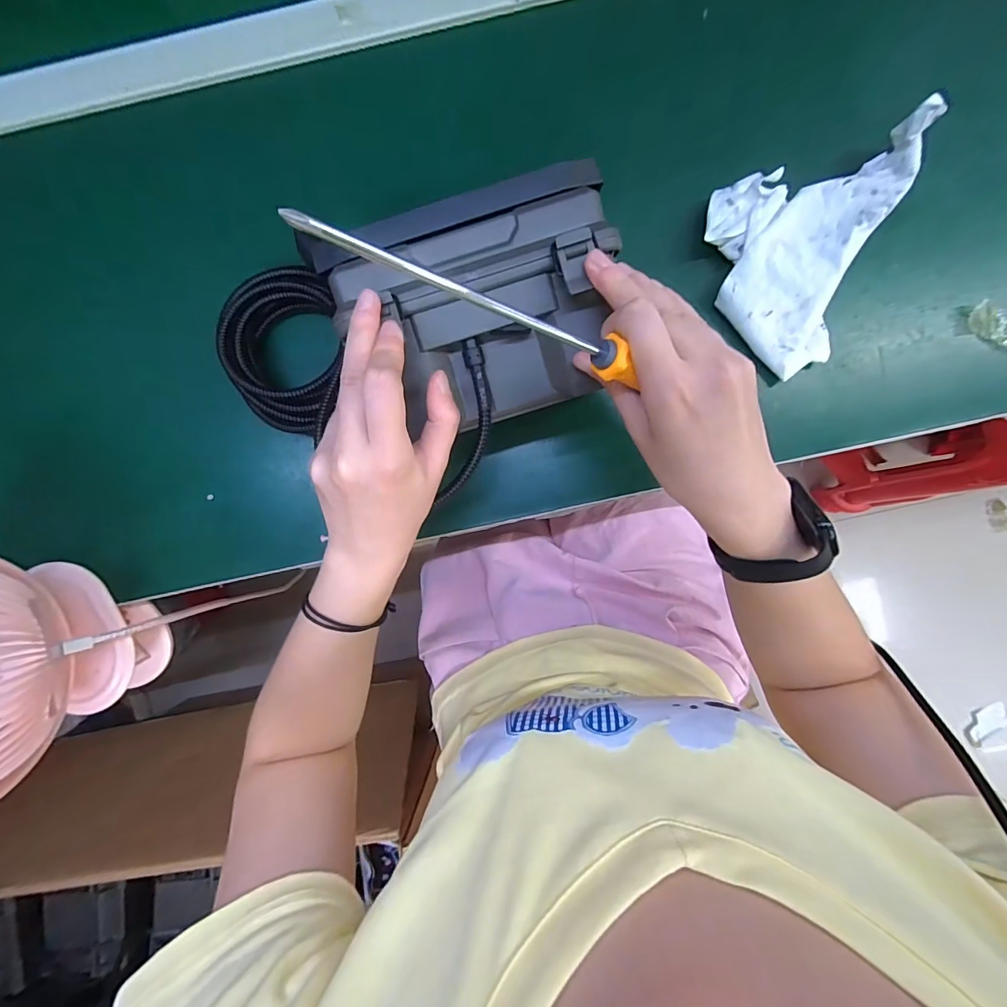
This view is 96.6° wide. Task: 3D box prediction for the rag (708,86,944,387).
[{"bbox_3d":[0.220,-0.207,0.343,0.124,0.046,0.198,17,91,2],"label":"rag"}]

